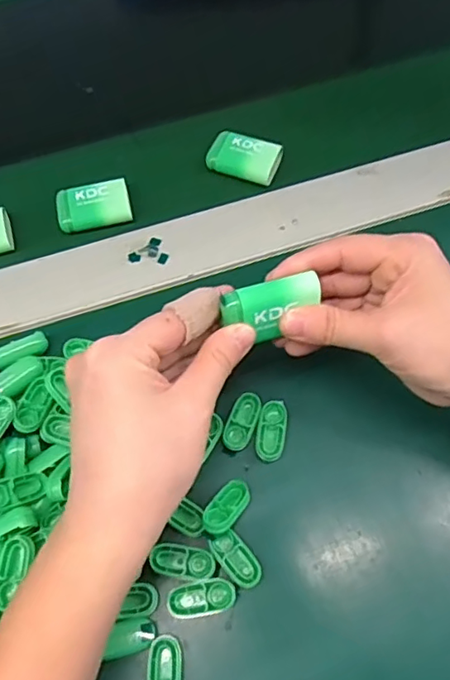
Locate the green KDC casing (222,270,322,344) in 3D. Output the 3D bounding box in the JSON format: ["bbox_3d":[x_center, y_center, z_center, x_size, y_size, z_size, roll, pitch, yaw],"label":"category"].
[{"bbox_3d":[0.024,-0.017,0.279,0.046,0.014,0.029,-18,110,-10],"label":"green KDC casing"}]

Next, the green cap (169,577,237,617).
[{"bbox_3d":[-0.012,0.132,0.281,0.034,0.006,0.016,-11,65,-5],"label":"green cap"}]

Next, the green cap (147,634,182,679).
[{"bbox_3d":[-0.029,0.163,0.266,0.016,0.007,0.036,-2,64,0],"label":"green cap"}]

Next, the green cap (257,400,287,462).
[{"bbox_3d":[0.027,0.052,0.317,0.015,0.005,0.035,7,65,4],"label":"green cap"}]

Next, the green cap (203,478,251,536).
[{"bbox_3d":[0.001,0.089,0.295,0.015,0.005,0.034,33,47,15],"label":"green cap"}]

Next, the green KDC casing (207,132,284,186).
[{"bbox_3d":[0.014,-0.136,0.407,0.052,0.009,0.032,20,66,10],"label":"green KDC casing"}]

